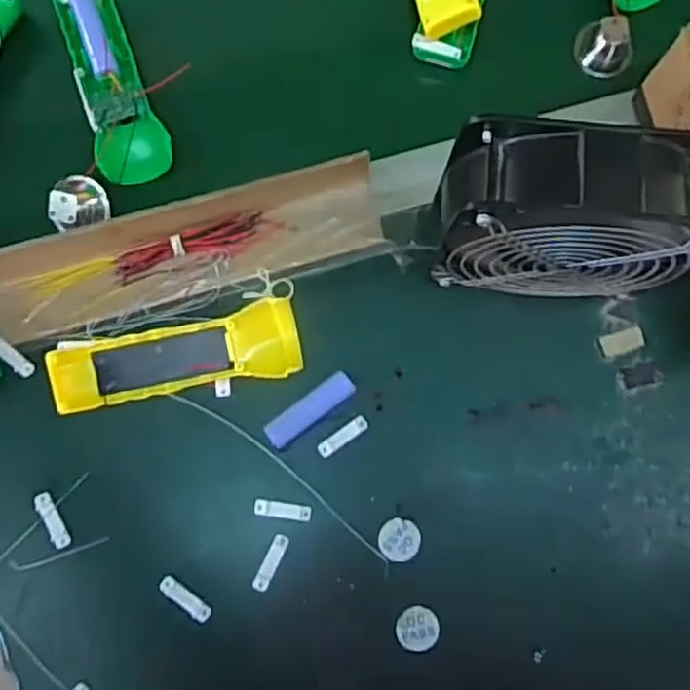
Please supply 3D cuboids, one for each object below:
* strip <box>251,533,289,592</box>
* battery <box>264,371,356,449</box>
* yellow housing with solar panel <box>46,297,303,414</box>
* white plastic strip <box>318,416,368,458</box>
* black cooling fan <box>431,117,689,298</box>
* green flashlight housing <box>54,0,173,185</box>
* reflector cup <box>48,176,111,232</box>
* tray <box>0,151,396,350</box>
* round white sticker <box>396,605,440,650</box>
[{"bbox_3d":[-0.049,0.145,0.468,0.011,0.004,0.039,26,80,4],"label":"strip"},{"bbox_3d":[-0.024,0.044,0.476,0.066,0.020,0.017,-37,82,-8],"label":"battery"},{"bbox_3d":[-0.113,0.009,0.475,0.161,0.022,0.048,-11,79,-3],"label":"yellow housing with solar panel"},{"bbox_3d":[-0.001,0.063,0.481,0.039,0.005,0.010,-35,82,-7],"label":"white plastic strip"},{"bbox_3d":[0.133,-0.073,0.430,0.145,0.150,0.062,5,79,0],"label":"black cooling fan"},{"bbox_3d":[-0.168,-0.192,0.503,0.047,0.020,0.160,-19,80,-5],"label":"green flashlight housing"},{"bbox_3d":[-0.182,-0.097,0.486,0.034,0.032,0.037,0,79,-1],"label":"reflector cup"},{"bbox_3d":[-0.111,-0.064,0.477,0.274,0.051,0.059,-15,80,-4],"label":"tray"},{"bbox_3d":[0.048,0.186,0.460,0.028,0.004,0.026,1,76,-2],"label":"round white sticker"}]

